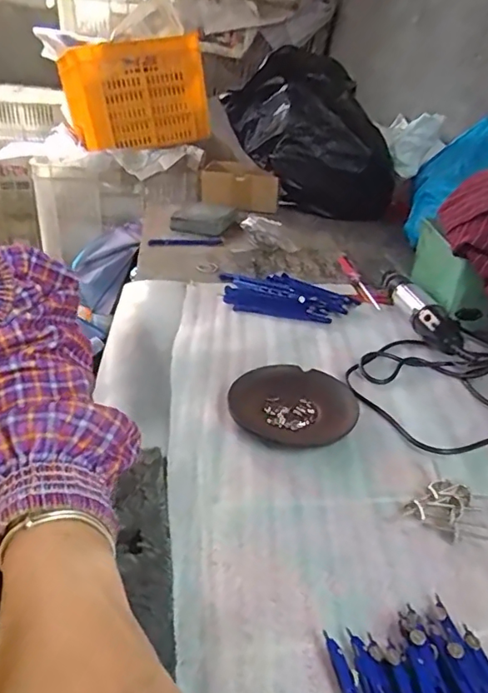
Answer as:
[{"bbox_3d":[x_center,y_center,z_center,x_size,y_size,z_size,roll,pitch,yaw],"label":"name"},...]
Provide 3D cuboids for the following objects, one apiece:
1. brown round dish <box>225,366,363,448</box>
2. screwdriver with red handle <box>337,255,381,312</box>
[{"bbox_3d":[0.046,0.051,0.478,0.115,0.017,0.100,6,31,3],"label":"brown round dish"},{"bbox_3d":[0.165,-0.095,0.742,0.017,0.012,0.172,-2,33,-9],"label":"screwdriver with red handle"}]

